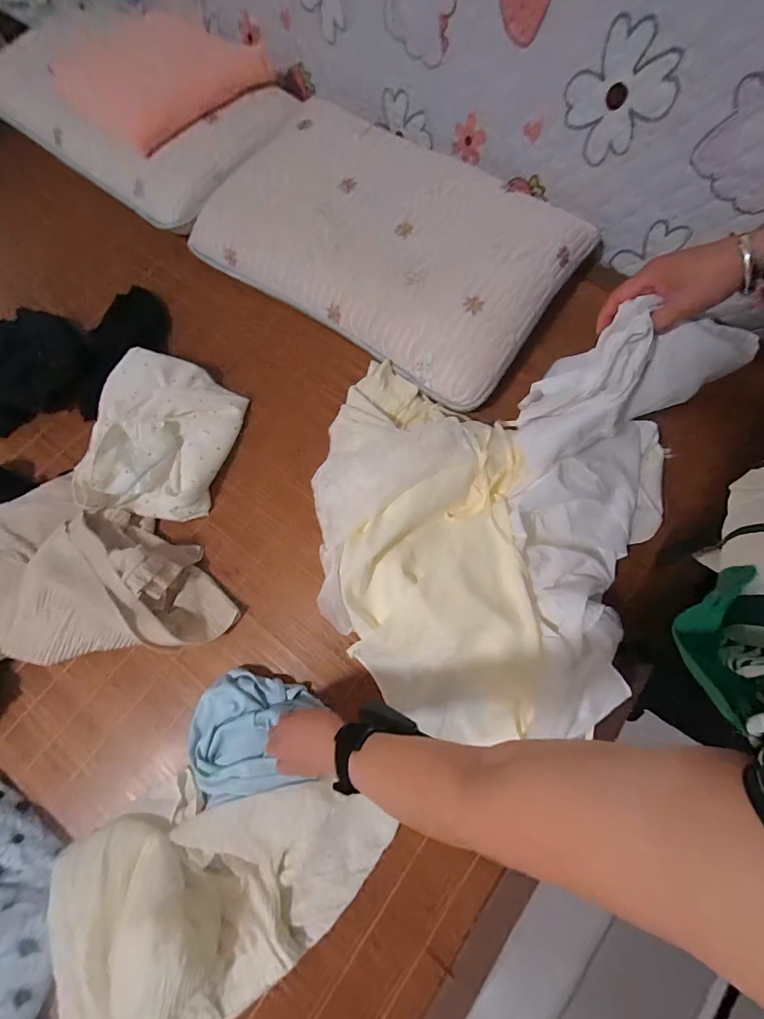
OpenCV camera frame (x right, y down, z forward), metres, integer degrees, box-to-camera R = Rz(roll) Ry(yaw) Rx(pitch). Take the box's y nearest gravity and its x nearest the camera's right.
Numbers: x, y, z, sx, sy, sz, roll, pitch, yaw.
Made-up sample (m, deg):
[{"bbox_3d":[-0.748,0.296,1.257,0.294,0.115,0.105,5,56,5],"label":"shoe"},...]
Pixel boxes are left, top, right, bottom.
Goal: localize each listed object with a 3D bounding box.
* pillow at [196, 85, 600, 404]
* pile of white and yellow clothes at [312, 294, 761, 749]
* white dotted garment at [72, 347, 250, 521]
[{"bbox_3d":[0.013,-0.501,0.734,0.629,0.079,0.420,34,77,11],"label":"pillow"},{"bbox_3d":[0.125,0.021,0.503,0.491,0.255,0.484,-1,73,2],"label":"pile of white and yellow clothes"},{"bbox_3d":[-0.358,-0.117,0.667,0.200,0.087,0.263,13,74,6],"label":"white dotted garment"}]

